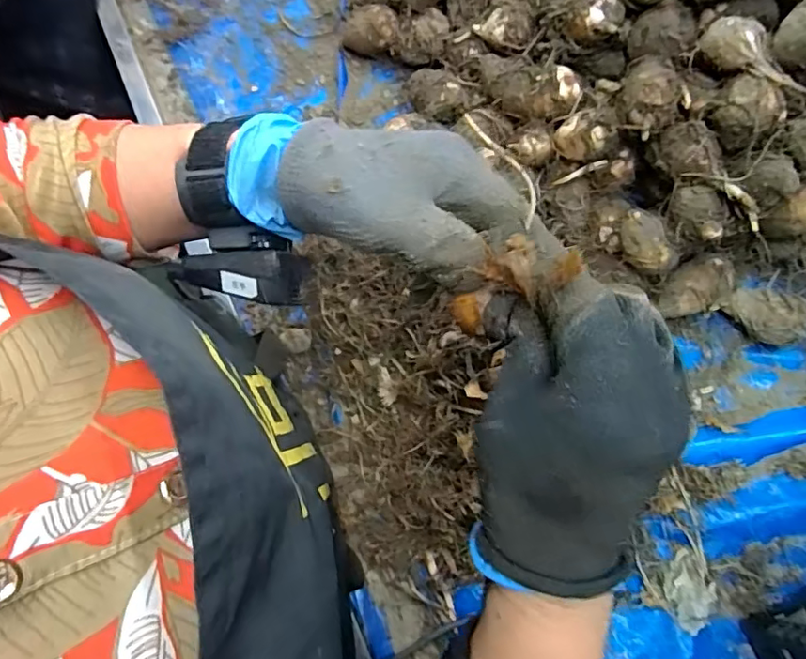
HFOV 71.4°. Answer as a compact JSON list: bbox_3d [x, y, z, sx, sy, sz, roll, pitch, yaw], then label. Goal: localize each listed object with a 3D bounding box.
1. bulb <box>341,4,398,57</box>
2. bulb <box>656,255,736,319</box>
[{"bbox_3d":[-0.031,-0.272,0.514,0.056,0.041,0.035,8,79,2],"label":"bulb"},{"bbox_3d":[0.230,-0.030,0.451,0.063,0.040,0.038,-30,80,-5],"label":"bulb"}]

